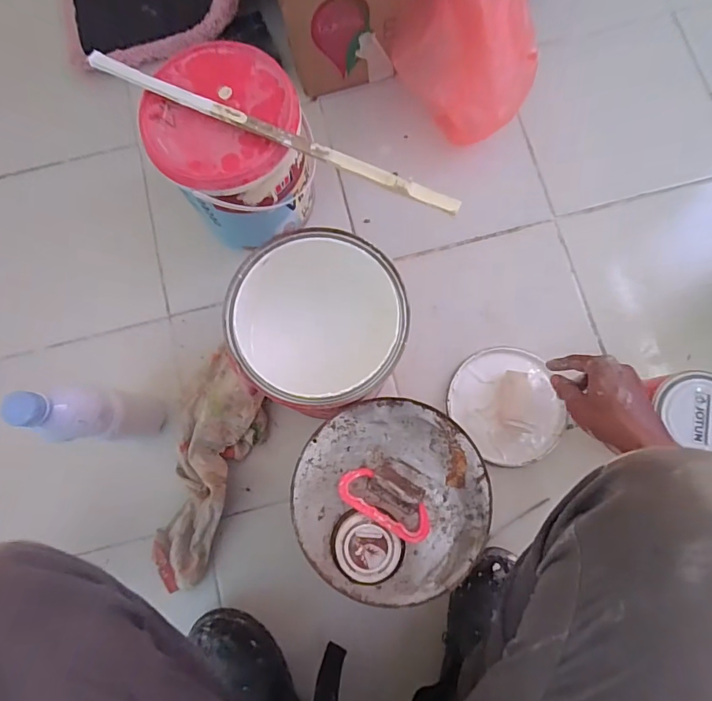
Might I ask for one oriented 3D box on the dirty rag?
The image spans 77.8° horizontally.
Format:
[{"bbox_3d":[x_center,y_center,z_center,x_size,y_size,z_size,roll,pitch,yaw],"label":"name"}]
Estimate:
[{"bbox_3d":[-0.200,0.162,0.599,0.107,0.049,0.316,15,80,4],"label":"dirty rag"}]

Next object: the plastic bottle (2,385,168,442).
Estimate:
[{"bbox_3d":[-0.310,0.075,0.519,0.069,0.243,0.057,4,80,2],"label":"plastic bottle"}]

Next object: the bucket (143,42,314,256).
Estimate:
[{"bbox_3d":[-0.157,-0.260,0.591,0.174,0.173,0.179,0,79,1],"label":"bucket"}]

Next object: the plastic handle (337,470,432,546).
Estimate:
[{"bbox_3d":[0.026,0.133,0.383,0.085,0.016,0.032,31,82,7],"label":"plastic handle"}]

